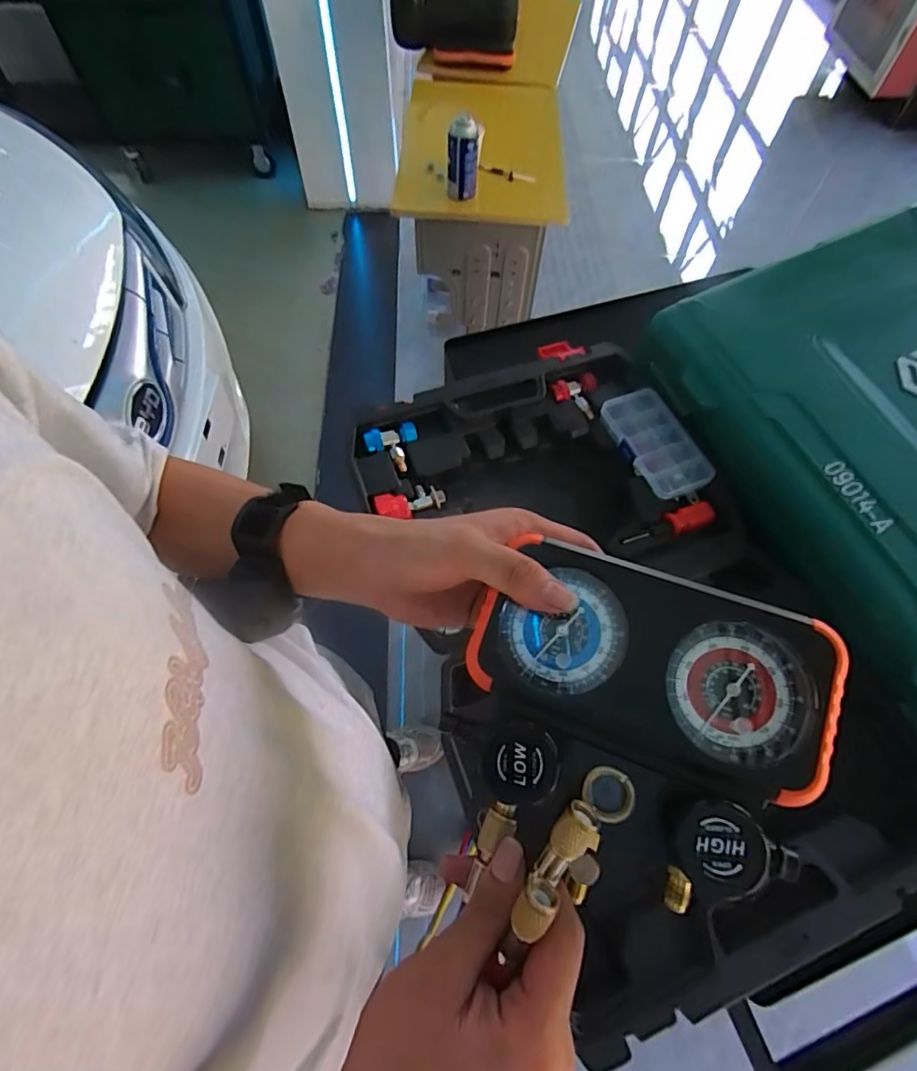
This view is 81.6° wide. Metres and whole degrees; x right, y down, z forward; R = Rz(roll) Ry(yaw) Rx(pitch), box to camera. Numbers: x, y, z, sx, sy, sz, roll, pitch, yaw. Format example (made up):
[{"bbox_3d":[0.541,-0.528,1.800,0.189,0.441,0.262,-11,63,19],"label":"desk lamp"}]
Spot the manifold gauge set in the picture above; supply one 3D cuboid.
[{"bbox_3d":[0.077,0.093,0.244,0.157,0.055,0.156,14,70,16],"label":"manifold gauge set"}]

